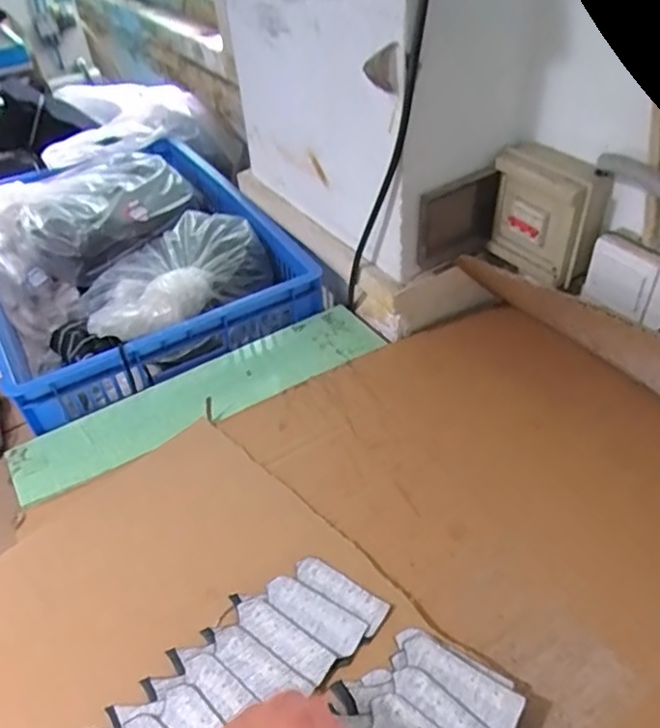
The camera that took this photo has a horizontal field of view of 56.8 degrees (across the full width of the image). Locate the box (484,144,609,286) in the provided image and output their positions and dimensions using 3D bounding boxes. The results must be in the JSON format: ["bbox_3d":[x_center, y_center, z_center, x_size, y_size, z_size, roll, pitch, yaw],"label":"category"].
[{"bbox_3d":[0.282,-0.195,0.806,0.065,0.151,0.140,-29,48,-23],"label":"box"}]

